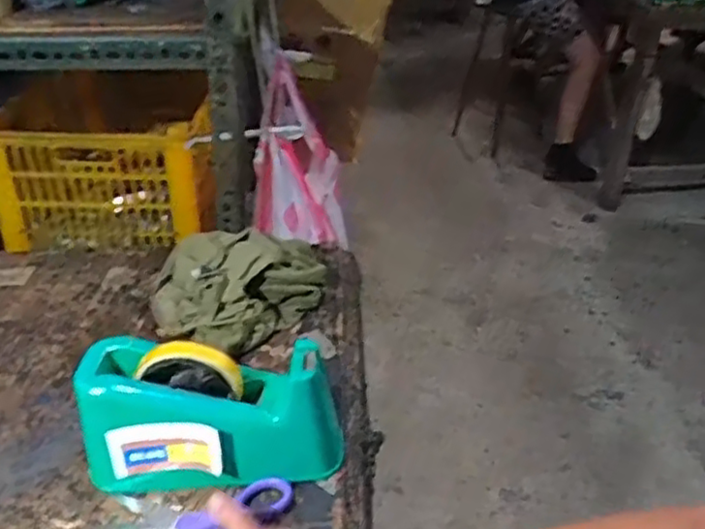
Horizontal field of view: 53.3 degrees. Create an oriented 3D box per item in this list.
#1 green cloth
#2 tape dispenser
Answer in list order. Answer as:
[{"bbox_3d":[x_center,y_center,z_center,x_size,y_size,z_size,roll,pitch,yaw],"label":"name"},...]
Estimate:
[{"bbox_3d":[-0.120,0.018,0.736,0.179,0.083,0.137,-2,34,-2],"label":"green cloth"},{"bbox_3d":[-0.112,0.121,0.565,0.200,0.110,0.067,-1,34,-1],"label":"tape dispenser"}]

